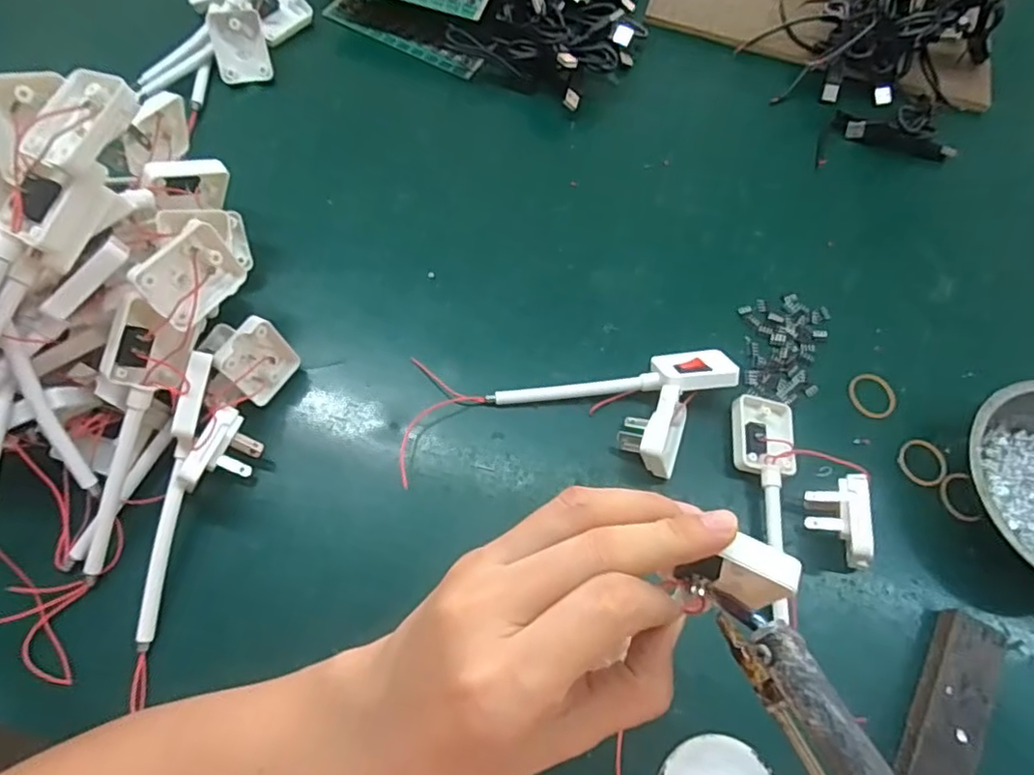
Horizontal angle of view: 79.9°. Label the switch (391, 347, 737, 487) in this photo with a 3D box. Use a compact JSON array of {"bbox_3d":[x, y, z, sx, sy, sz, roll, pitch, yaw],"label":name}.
[{"bbox_3d":[0.032,0.014,0.373,0.202,0.033,0.075,-1,67,-2],"label":"switch"}]

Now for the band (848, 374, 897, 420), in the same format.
[{"bbox_3d":[0.238,0.006,0.414,0.030,0.004,0.032,1,67,-2],"label":"band"}]

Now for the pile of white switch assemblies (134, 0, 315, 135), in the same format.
[{"bbox_3d":[-0.234,-0.279,0.487,0.092,0.050,0.151,20,68,7],"label":"pile of white switch assemblies"}]

